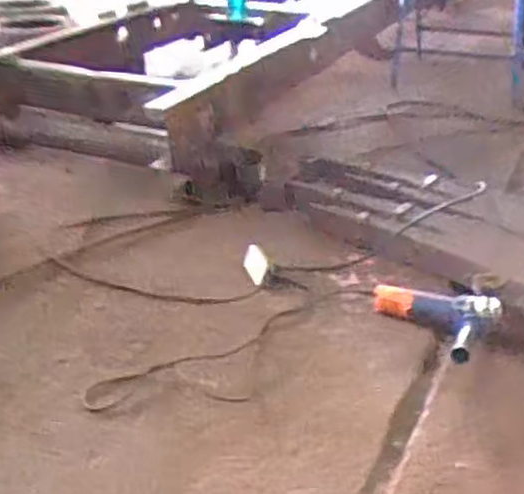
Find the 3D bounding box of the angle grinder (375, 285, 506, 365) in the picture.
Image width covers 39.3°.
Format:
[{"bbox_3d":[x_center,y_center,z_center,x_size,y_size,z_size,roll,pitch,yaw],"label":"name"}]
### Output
[{"bbox_3d":[0.317,0.145,1.438,0.252,0.078,0.177,15,31,25],"label":"angle grinder"}]

